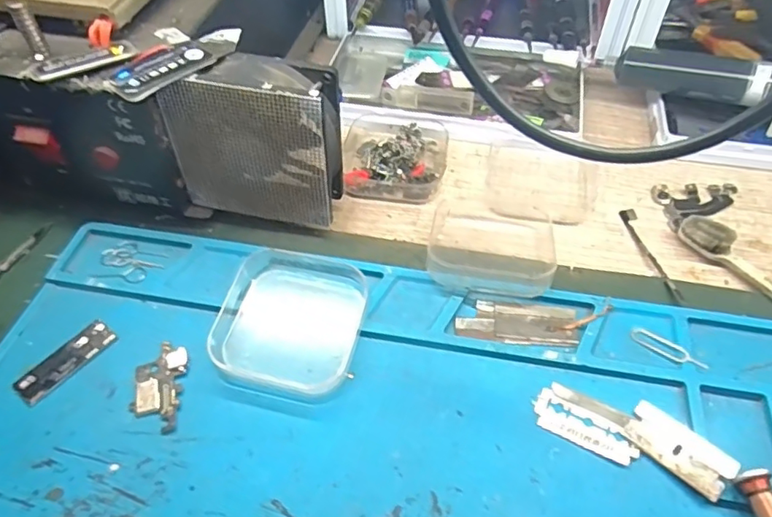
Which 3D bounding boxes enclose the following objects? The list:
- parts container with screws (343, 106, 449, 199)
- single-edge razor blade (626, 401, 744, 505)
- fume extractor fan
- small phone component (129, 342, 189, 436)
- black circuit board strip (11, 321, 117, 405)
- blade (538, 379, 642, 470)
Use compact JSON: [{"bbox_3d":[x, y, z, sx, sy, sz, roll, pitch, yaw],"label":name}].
[{"bbox_3d":[0.006,-0.066,0.335,0.062,0.018,0.064,2,51,2],"label":"parts container with screws"},{"bbox_3d":[0.118,0.076,0.221,0.020,0.004,0.040,-37,54,-24],"label":"single-edge razor blade"},{"bbox_3d":[-0.063,-0.056,0.278,0.079,0.085,0.028,9,52,8],"label":"fume extractor fan"},{"bbox_3d":[-0.100,0.056,0.241,0.021,0.004,0.041,-4,51,-3],"label":"small phone component"},{"bbox_3d":[-0.146,0.046,0.250,0.016,0.004,0.044,33,59,24],"label":"black circuit board strip"},{"bbox_3d":[0.084,0.068,0.229,0.042,0.004,0.021,23,55,18],"label":"blade"}]

